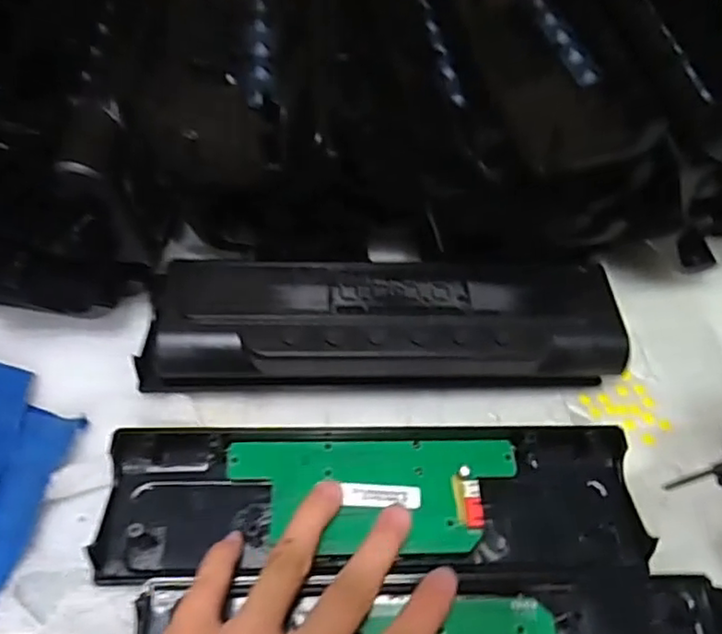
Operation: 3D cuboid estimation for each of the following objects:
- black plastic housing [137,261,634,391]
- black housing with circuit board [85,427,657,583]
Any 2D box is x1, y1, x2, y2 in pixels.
[{"bbox_3d":[0.016,0.003,0.343,0.249,0.034,0.062,-1,54,-5],"label":"black plastic housing"},{"bbox_3d":[0.008,0.086,0.300,0.246,0.020,0.068,1,54,-3],"label":"black housing with circuit board"}]

